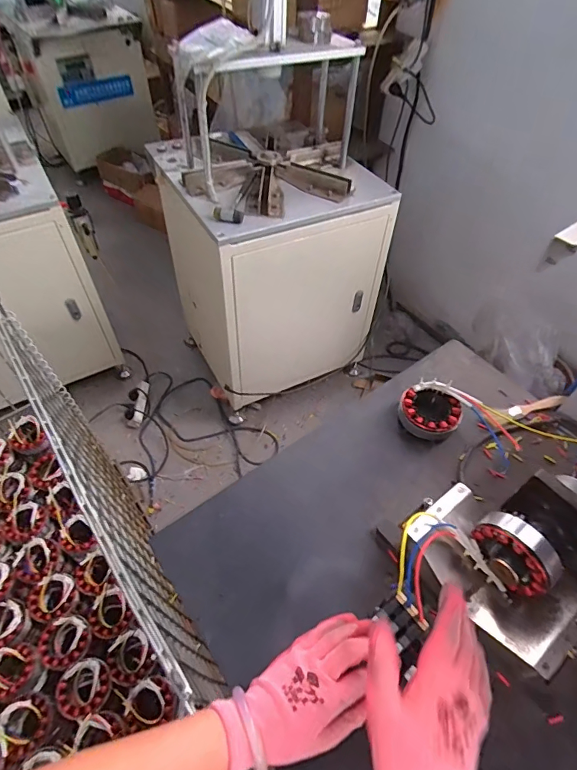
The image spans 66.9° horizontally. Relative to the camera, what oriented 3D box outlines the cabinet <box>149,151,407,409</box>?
[{"bbox_3d":[-0.060,-0.398,1.494,0.578,0.651,0.534,-19,55,-16],"label":"cabinet"}]

